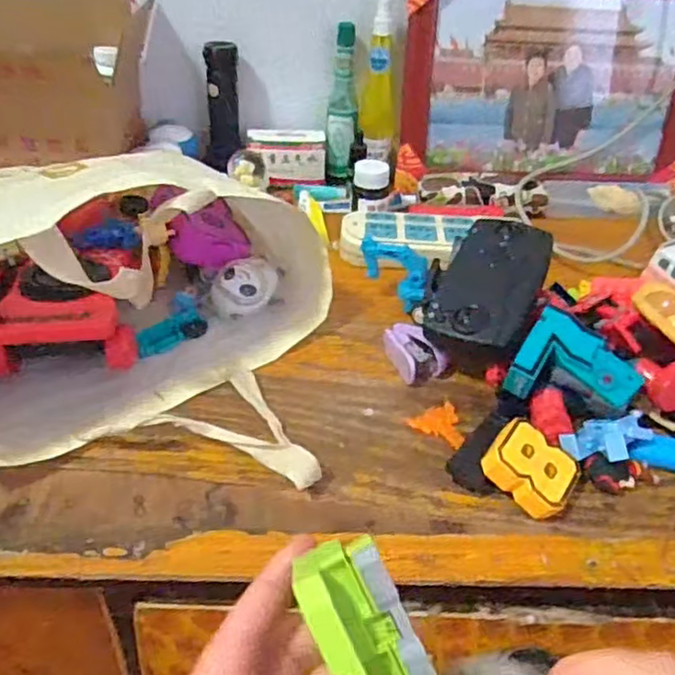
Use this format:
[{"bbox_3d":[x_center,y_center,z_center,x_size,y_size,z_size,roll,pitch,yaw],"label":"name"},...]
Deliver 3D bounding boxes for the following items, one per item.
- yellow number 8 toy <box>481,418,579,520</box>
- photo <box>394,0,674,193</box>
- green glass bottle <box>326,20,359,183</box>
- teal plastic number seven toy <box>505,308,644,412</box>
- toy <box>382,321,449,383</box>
[{"bbox_3d":[0.138,0.093,0.477,0.062,0.020,0.052,38,53,10],"label":"yellow number 8 toy"},{"bbox_3d":[0.263,-0.315,0.814,0.365,0.255,0.030,0,28,-1],"label":"photo"},{"bbox_3d":[0.007,-0.294,0.839,0.038,0.180,0.050,2,39,-1],"label":"green glass bottle"},{"bbox_3d":[0.184,0.017,0.520,0.093,0.028,0.073,13,66,8],"label":"teal plastic number seven toy"},{"bbox_3d":[0.065,0.013,0.590,0.035,0.026,0.058,-14,42,-20],"label":"toy"}]

